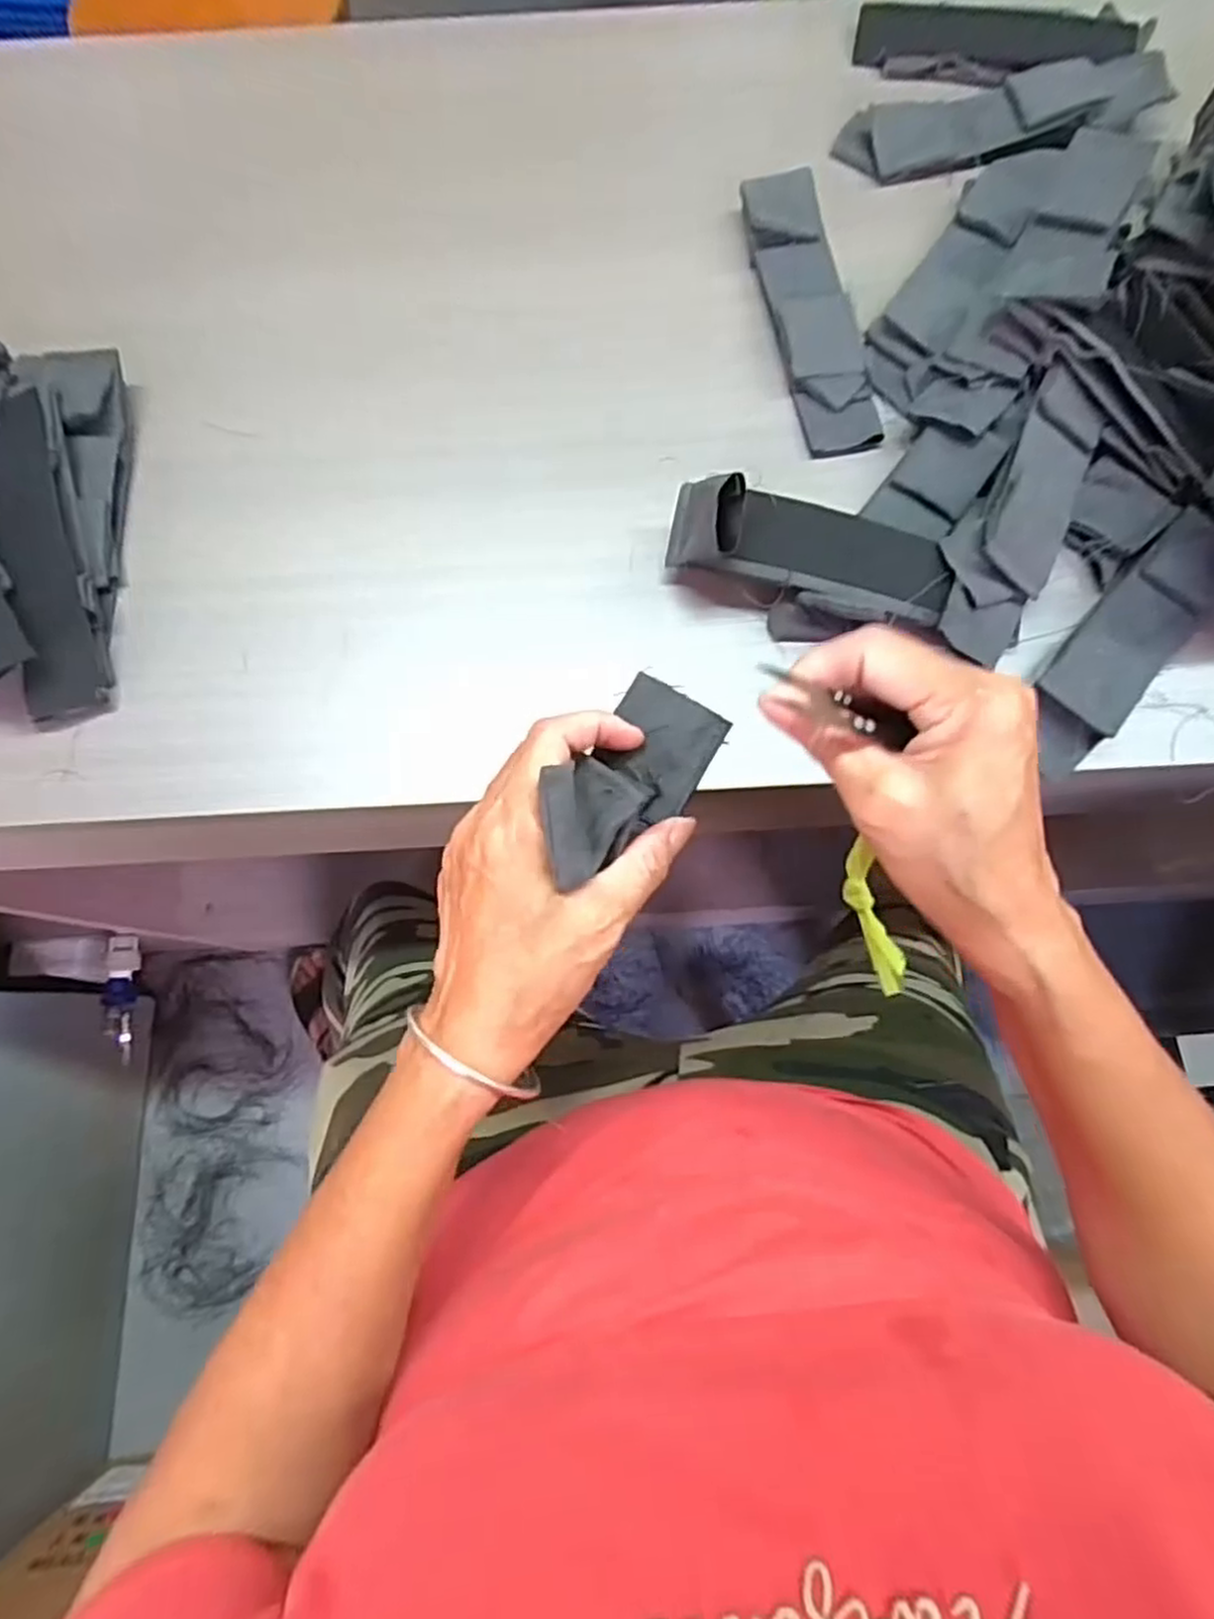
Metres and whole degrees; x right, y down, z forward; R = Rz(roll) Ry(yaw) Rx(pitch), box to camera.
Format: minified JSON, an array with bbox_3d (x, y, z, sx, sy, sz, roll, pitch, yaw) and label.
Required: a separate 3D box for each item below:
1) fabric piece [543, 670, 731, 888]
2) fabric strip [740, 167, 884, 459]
[{"bbox_3d":[0.006,-0.010,0.294,0.044,0.035,0.088,38,60,9],"label":"fabric piece"},{"bbox_3d":[0.126,-0.306,0.465,0.048,0.023,0.190,-12,75,-3],"label":"fabric strip"}]

